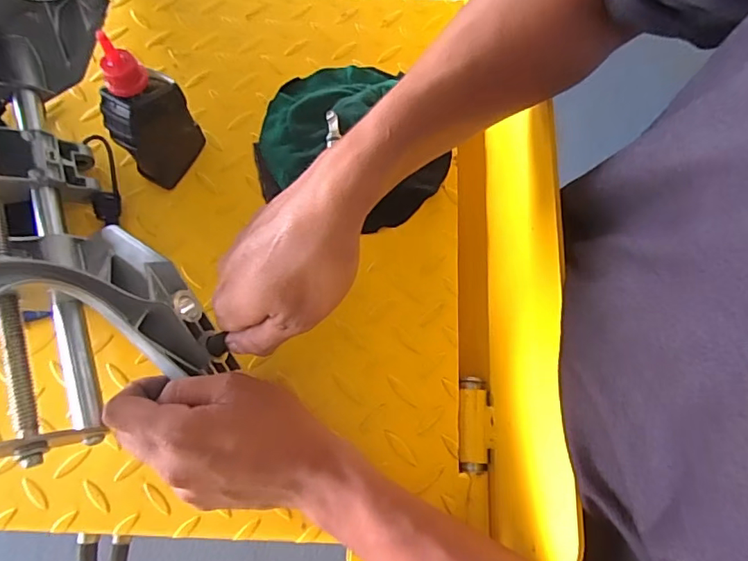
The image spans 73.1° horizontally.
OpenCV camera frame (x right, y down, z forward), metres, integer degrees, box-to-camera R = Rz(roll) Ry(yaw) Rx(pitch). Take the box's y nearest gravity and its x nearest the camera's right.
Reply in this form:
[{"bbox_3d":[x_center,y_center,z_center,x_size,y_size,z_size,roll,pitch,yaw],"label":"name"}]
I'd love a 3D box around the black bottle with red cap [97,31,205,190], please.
[{"bbox_3d":[-0.165,-0.121,0.368,0.028,0.126,0.054,26,74,6],"label":"black bottle with red cap"}]

